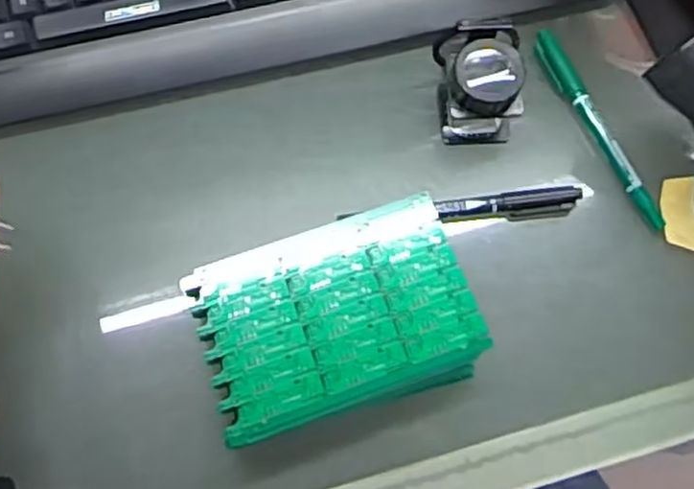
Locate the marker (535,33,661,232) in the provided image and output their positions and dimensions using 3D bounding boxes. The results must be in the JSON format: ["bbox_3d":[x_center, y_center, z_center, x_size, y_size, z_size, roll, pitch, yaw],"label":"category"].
[{"bbox_3d":[0.148,-0.069,0.427,0.013,0.008,0.136,-24,74,-8],"label":"marker"}]

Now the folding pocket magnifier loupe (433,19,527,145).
[{"bbox_3d":[0.076,-0.093,0.415,0.047,0.053,0.053,-2,72,-2],"label":"folding pocket magnifier loupe"}]

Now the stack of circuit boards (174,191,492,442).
[{"bbox_3d":[-0.005,0.040,0.379,0.135,0.032,0.095,-19,73,-7],"label":"stack of circuit boards"}]

